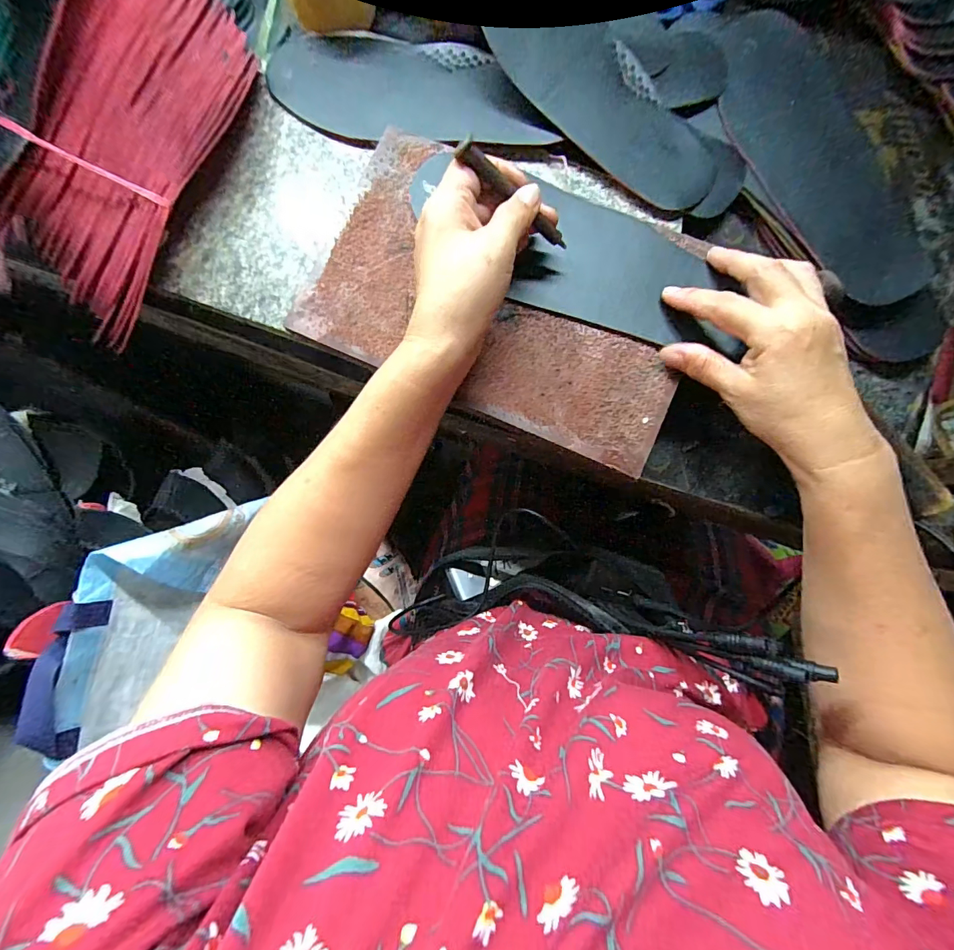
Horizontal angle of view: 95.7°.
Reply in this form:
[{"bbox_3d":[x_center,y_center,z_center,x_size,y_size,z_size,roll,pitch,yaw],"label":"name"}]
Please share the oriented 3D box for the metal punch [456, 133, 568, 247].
[{"bbox_3d":[0.024,-0.174,0.273,0.089,0.014,0.009,27,86,-28],"label":"metal punch"}]

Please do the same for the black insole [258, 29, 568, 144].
[{"bbox_3d":[-0.059,-0.312,0.350,0.243,0.020,0.099,18,86,4],"label":"black insole"}]

